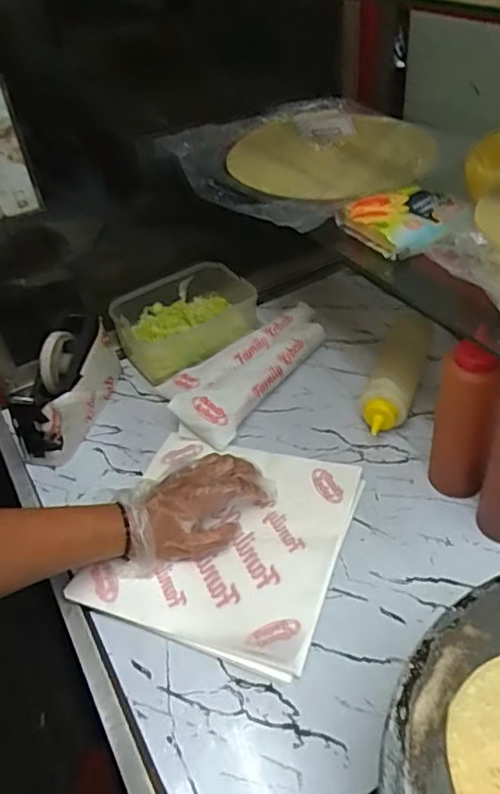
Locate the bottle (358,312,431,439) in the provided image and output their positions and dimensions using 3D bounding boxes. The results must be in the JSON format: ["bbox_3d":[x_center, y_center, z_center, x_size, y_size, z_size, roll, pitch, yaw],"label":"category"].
[{"bbox_3d":[0.203,-0.042,0.815,0.058,0.055,0.261,15,47,19],"label":"bottle"}]

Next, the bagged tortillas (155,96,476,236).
[{"bbox_3d":[0.082,-0.312,0.761,0.308,0.045,0.309,-2,44,2],"label":"bagged tortillas"}]

